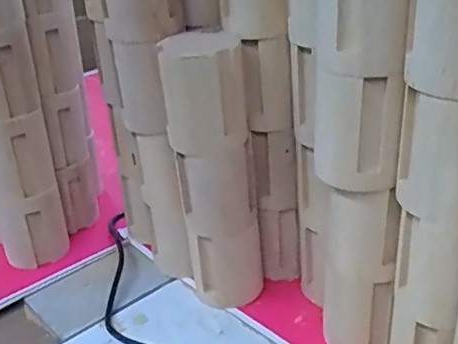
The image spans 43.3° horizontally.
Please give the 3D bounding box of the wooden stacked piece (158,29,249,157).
[{"bbox_3d":[-0.026,-0.079,0.562,0.078,0.107,0.069,-8,29,-5],"label":"wooden stacked piece"}]

